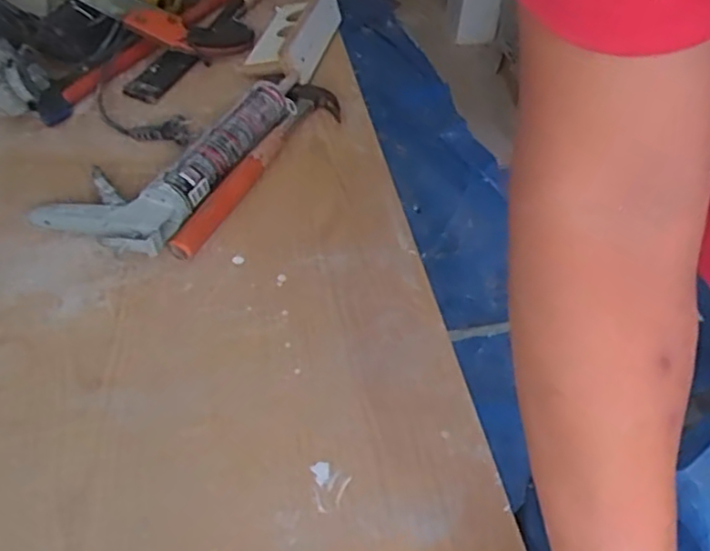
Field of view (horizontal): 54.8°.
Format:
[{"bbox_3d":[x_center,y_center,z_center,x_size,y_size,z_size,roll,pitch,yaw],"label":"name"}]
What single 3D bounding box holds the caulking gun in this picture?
[{"bbox_3d":[-0.190,-0.155,0.796,0.142,0.053,0.356,23,49,14],"label":"caulking gun"}]

